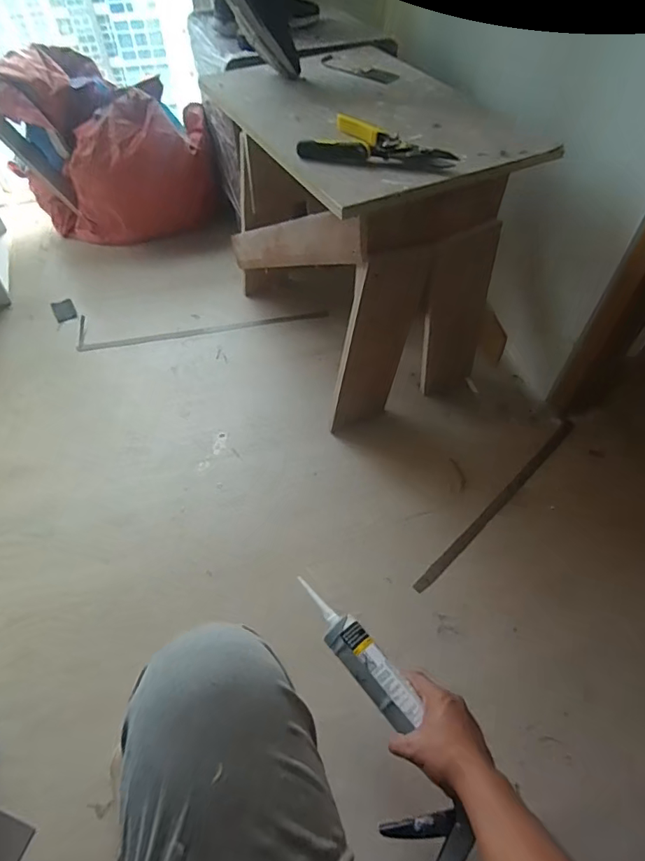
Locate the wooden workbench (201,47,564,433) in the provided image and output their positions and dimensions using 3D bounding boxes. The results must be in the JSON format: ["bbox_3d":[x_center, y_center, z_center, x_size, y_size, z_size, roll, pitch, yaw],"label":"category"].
[{"bbox_3d":[0.065,-0.434,1.062,0.401,0.512,0.631,-22,55,-15],"label":"wooden workbench"}]

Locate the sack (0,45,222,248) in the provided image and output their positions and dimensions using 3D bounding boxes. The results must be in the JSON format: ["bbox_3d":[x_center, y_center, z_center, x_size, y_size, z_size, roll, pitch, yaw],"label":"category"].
[{"bbox_3d":[-0.648,-0.856,1.479,0.601,0.443,0.296,-7,53,-5],"label":"sack"}]

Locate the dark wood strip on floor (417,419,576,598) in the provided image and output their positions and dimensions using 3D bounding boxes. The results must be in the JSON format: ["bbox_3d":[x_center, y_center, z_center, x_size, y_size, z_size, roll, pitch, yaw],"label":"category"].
[{"bbox_3d":[0.367,0.137,0.978,0.537,0.013,0.024,-38,61,-25],"label":"dark wood strip on floor"}]

